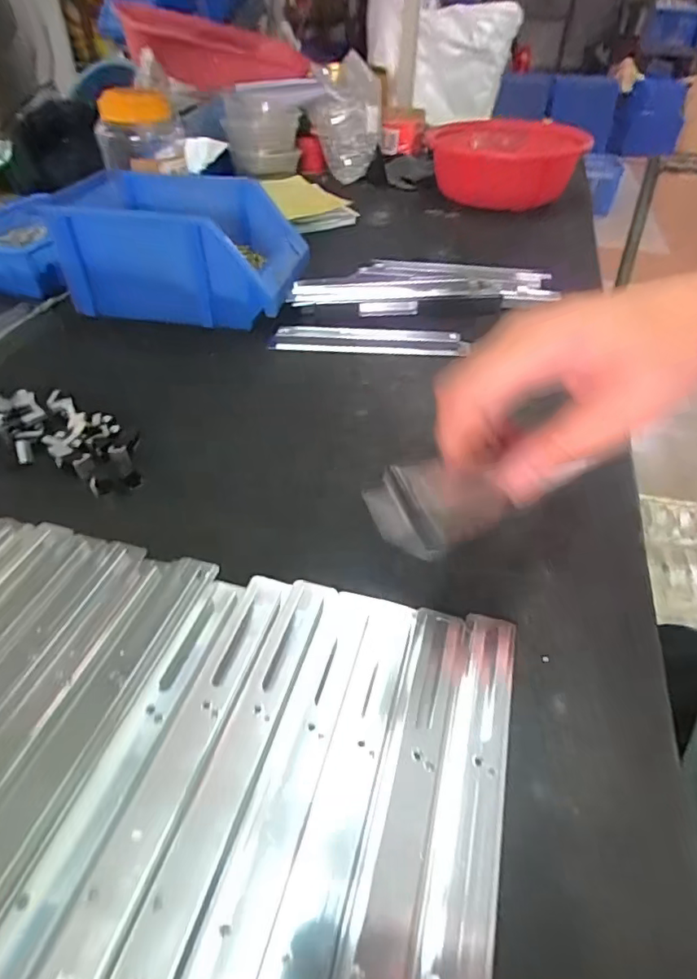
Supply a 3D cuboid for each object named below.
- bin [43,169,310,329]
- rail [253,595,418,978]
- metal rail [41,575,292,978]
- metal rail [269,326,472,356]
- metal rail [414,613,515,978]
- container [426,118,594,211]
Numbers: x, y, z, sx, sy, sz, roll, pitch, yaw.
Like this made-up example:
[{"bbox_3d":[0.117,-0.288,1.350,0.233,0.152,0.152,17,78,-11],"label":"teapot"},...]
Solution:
[{"bbox_3d":[-0.177,-0.266,0.593,0.237,0.110,0.153,7,42,7],"label":"bin"},{"bbox_3d":[-0.001,0.130,0.235,0.029,0.007,0.211,12,44,10],"label":"rail"},{"bbox_3d":[-0.076,0.121,0.246,0.027,0.004,0.204,12,44,11],"label":"metal rail"},{"bbox_3d":[0.019,-0.150,0.543,0.195,0.023,0.019,4,42,4],"label":"metal rail"},{"bbox_3d":[0.053,0.141,0.233,0.028,0.015,0.208,12,44,10],"label":"metal rail"},{"bbox_3d":[0.282,-0.587,0.942,0.258,0.087,0.409,17,44,17],"label":"container"}]

